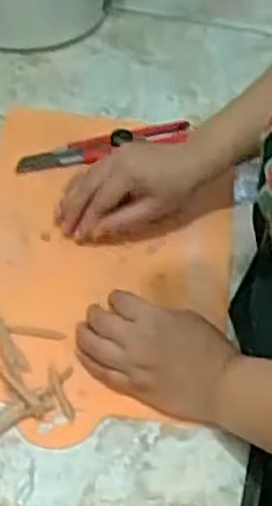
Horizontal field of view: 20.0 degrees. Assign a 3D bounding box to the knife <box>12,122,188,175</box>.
[{"bbox_3d":[-0.033,-0.108,0.784,0.177,0.021,0.031,-15,48,-17],"label":"knife"}]

